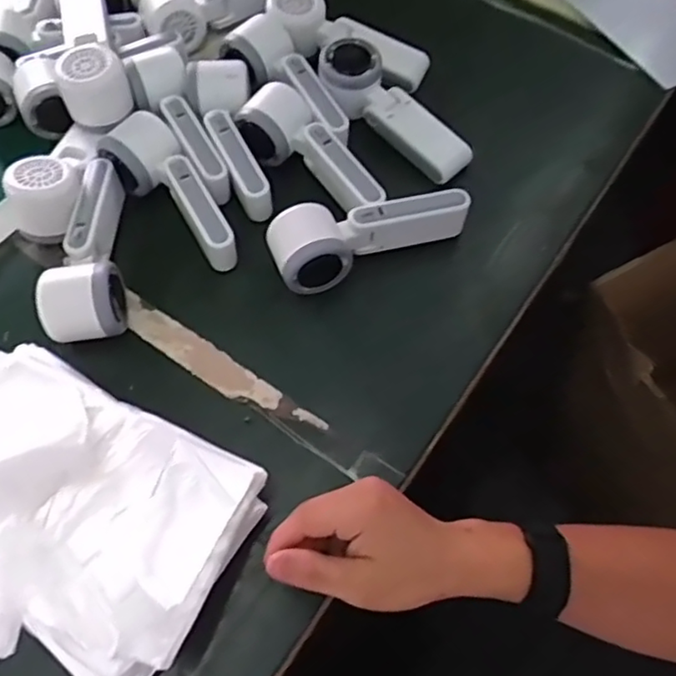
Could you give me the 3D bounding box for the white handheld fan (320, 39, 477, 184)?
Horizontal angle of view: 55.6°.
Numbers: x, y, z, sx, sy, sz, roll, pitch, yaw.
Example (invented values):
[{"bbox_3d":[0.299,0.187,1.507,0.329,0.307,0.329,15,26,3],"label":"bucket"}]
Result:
[{"bbox_3d":[0.048,-0.208,0.589,0.063,0.050,0.165,-36,68,-16],"label":"white handheld fan"}]

